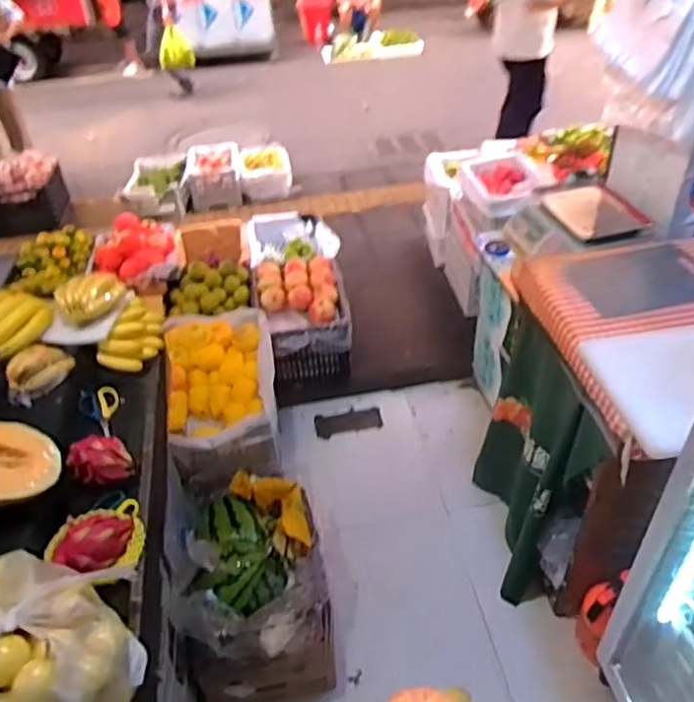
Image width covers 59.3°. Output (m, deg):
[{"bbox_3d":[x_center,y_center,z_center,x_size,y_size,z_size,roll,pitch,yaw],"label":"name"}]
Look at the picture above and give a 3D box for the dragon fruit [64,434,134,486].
[{"bbox_3d":[-0.413,0.179,1.016,0.094,0.075,0.098,-22,42,-19],"label":"dragon fruit"}]

